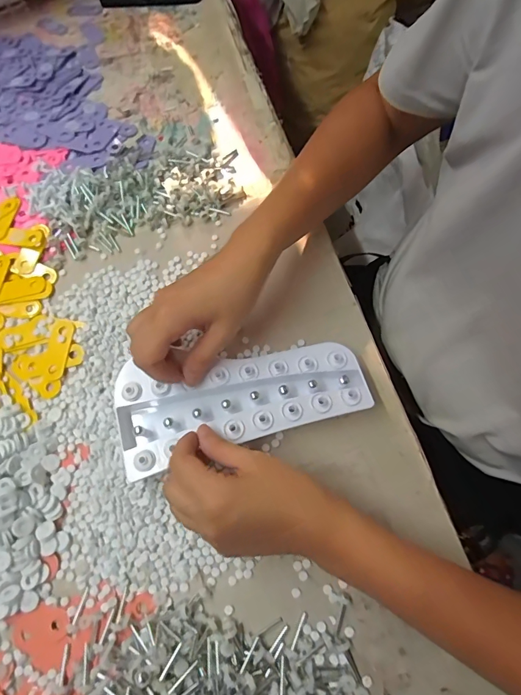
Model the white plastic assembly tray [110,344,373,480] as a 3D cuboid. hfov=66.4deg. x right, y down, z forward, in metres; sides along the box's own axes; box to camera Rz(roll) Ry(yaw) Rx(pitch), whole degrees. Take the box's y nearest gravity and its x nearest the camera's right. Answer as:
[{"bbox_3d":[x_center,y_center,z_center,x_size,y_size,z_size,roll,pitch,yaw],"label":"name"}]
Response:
[{"bbox_3d":[-0.016,0.051,0.371,0.224,0.031,0.090,-12,68,1],"label":"white plastic assembly tray"}]

